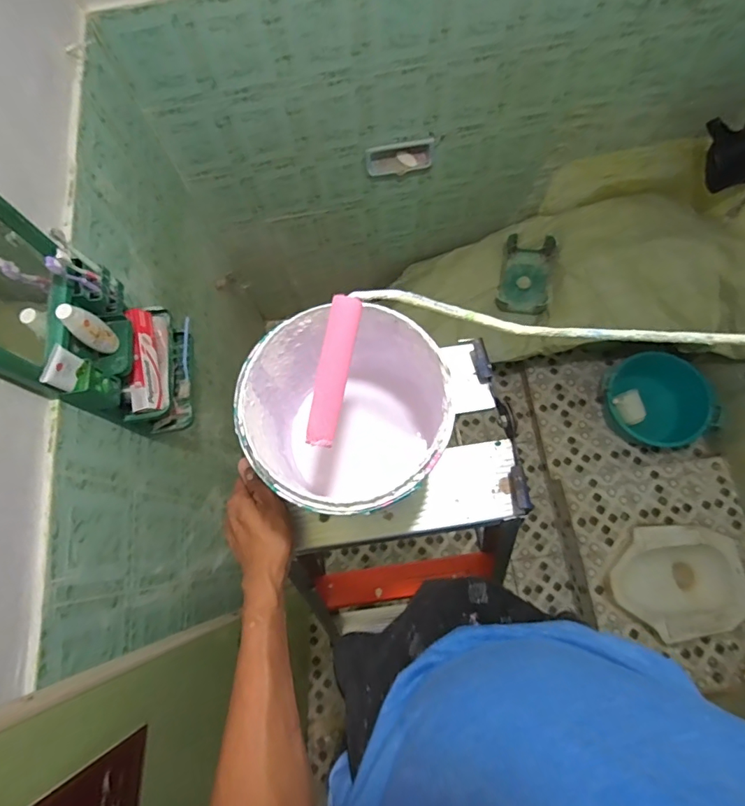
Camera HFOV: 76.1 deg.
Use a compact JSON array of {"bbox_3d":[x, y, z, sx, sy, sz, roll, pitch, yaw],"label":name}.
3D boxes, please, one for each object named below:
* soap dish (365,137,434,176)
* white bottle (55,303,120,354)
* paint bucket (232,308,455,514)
[{"bbox_3d":[0.090,-0.814,1.576,0.218,0.103,0.060,-14,73,-2],"label":"soap dish"},{"bbox_3d":[-0.484,-0.126,0.814,0.033,0.131,0.043,38,78,12],"label":"white bottle"},{"bbox_3d":[-0.020,0.020,0.442,0.165,0.164,0.163,-1,73,2],"label":"paint bucket"}]

